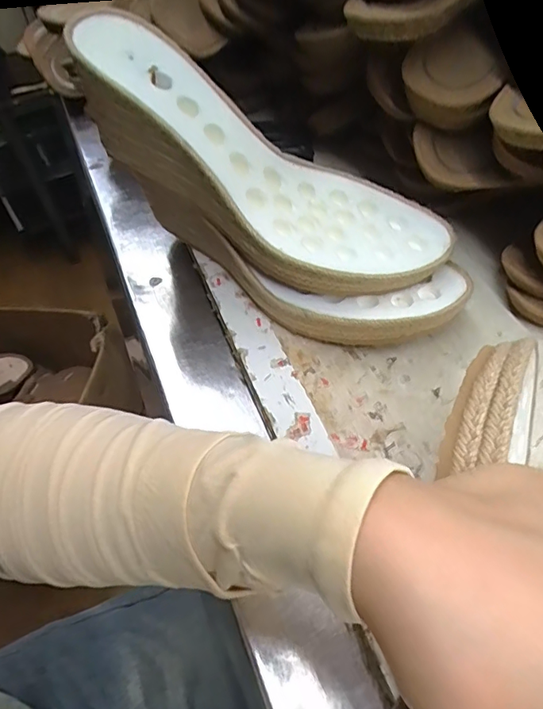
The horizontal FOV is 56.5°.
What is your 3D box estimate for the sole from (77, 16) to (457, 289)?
[{"bbox_3d":[-0.012,-0.103,0.308,0.237,0.070,0.086,29,55,-9],"label":"sole"}]

